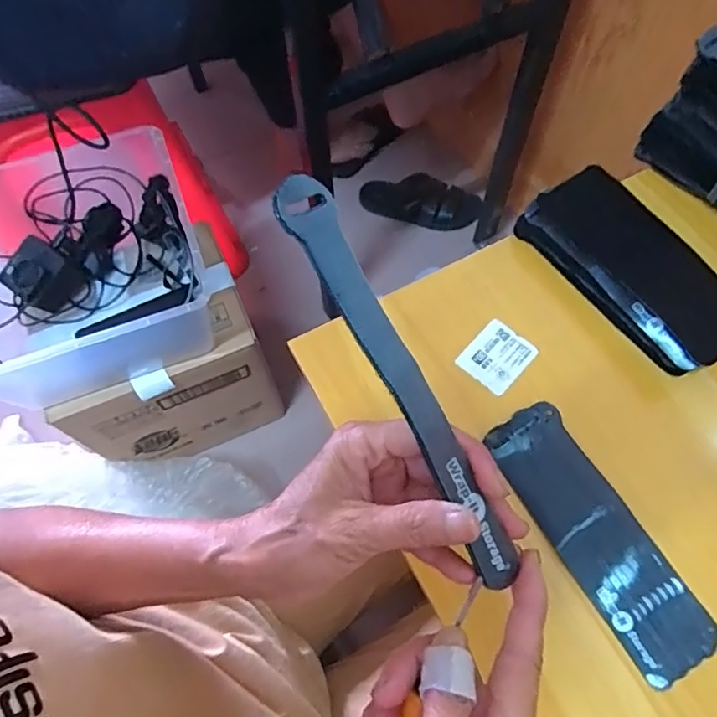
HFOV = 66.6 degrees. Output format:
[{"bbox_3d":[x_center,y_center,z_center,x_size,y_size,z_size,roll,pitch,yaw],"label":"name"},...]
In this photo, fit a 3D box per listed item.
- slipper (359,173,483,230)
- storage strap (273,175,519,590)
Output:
[{"bbox_3d":[0.133,-0.346,1.171,0.258,0.062,0.093,15,66,10],"label":"slipper"},{"bbox_3d":[0.020,0.013,0.235,0.023,0.018,0.193,-30,95,-11],"label":"storage strap"}]

